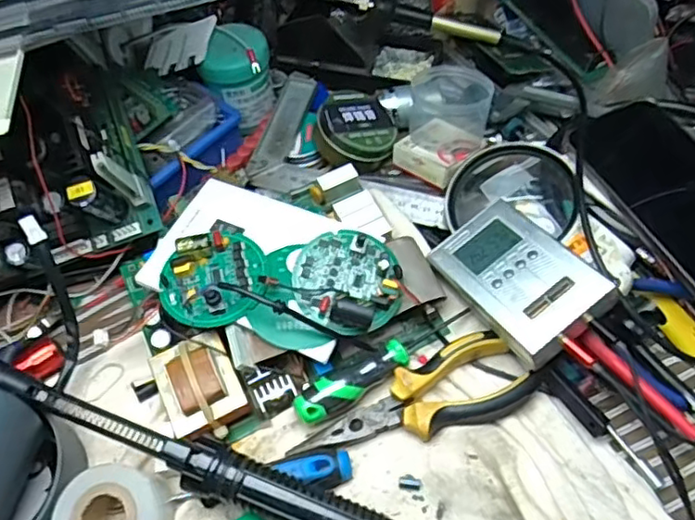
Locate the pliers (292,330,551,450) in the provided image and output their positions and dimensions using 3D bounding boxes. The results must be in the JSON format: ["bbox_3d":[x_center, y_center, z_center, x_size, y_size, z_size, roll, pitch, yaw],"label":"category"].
[{"bbox_3d":[0.041,0.083,0.387,0.147,0.013,0.051,-14,56,-5],"label":"pliers"}]

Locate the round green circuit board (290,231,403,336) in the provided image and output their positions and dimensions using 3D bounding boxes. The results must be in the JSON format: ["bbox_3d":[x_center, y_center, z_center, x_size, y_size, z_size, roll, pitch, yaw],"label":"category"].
[{"bbox_3d":[0.002,0.012,0.411,0.070,0.022,0.067,-2,56,3],"label":"round green circuit board"}]

